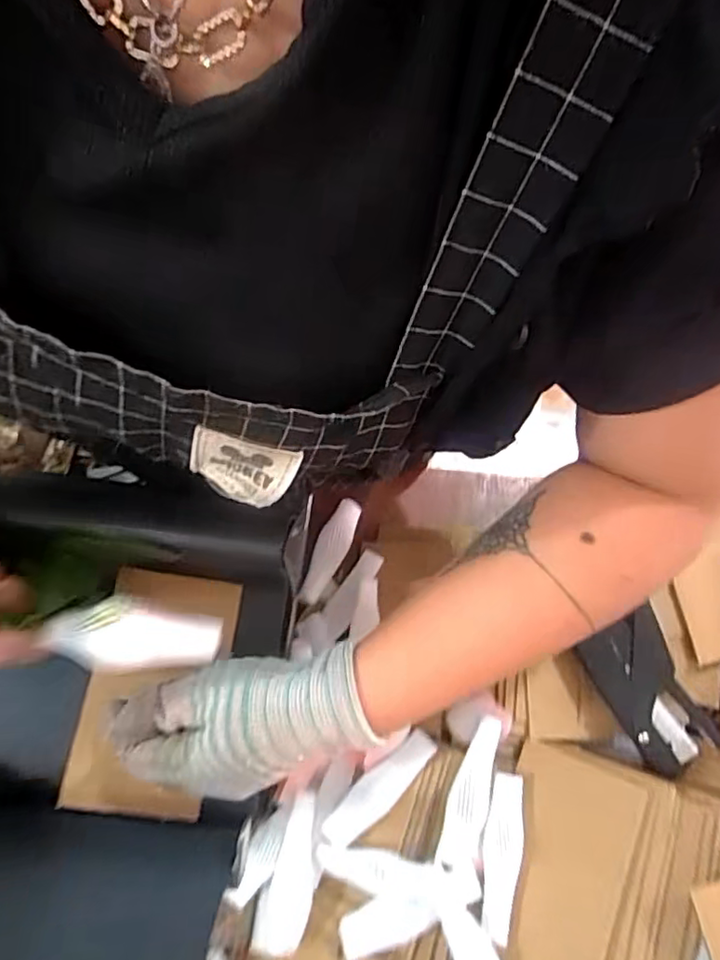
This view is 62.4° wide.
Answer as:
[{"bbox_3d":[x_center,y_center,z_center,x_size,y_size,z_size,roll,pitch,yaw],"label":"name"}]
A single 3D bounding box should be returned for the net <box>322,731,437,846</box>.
[{"bbox_3d":[0.014,0.208,0.395,0.090,0.012,0.026,-39,78,-13],"label":"net"}]

